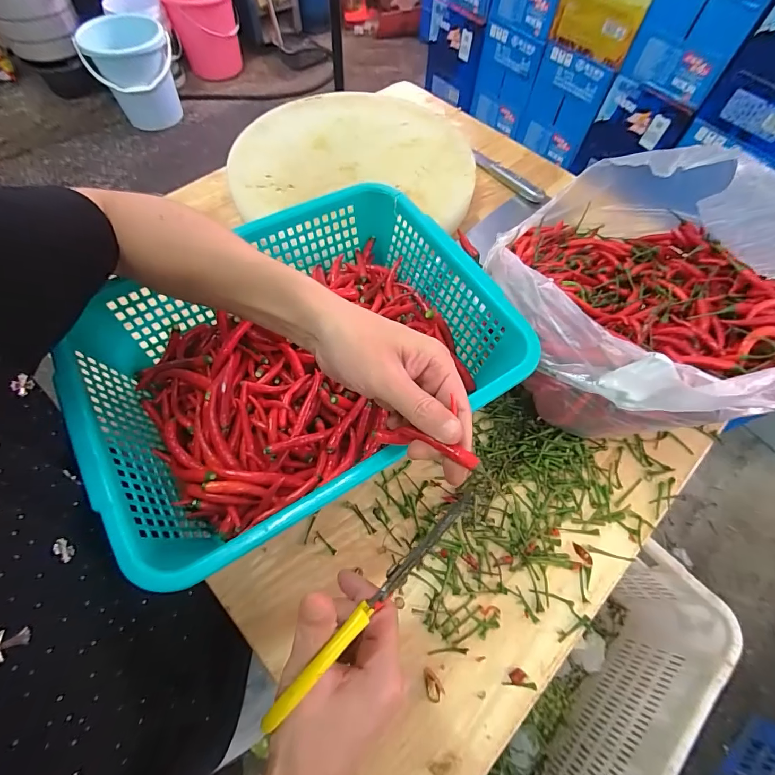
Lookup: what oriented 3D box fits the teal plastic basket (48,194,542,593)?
[{"bbox_3d":[-0.084,-0.032,0.398,0.380,0.089,0.291,-30,68,-16],"label":"teal plastic basket"}]

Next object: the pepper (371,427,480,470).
[{"bbox_3d":[0.023,0.039,0.268,0.084,0.016,0.010,9,58,39],"label":"pepper"}]

